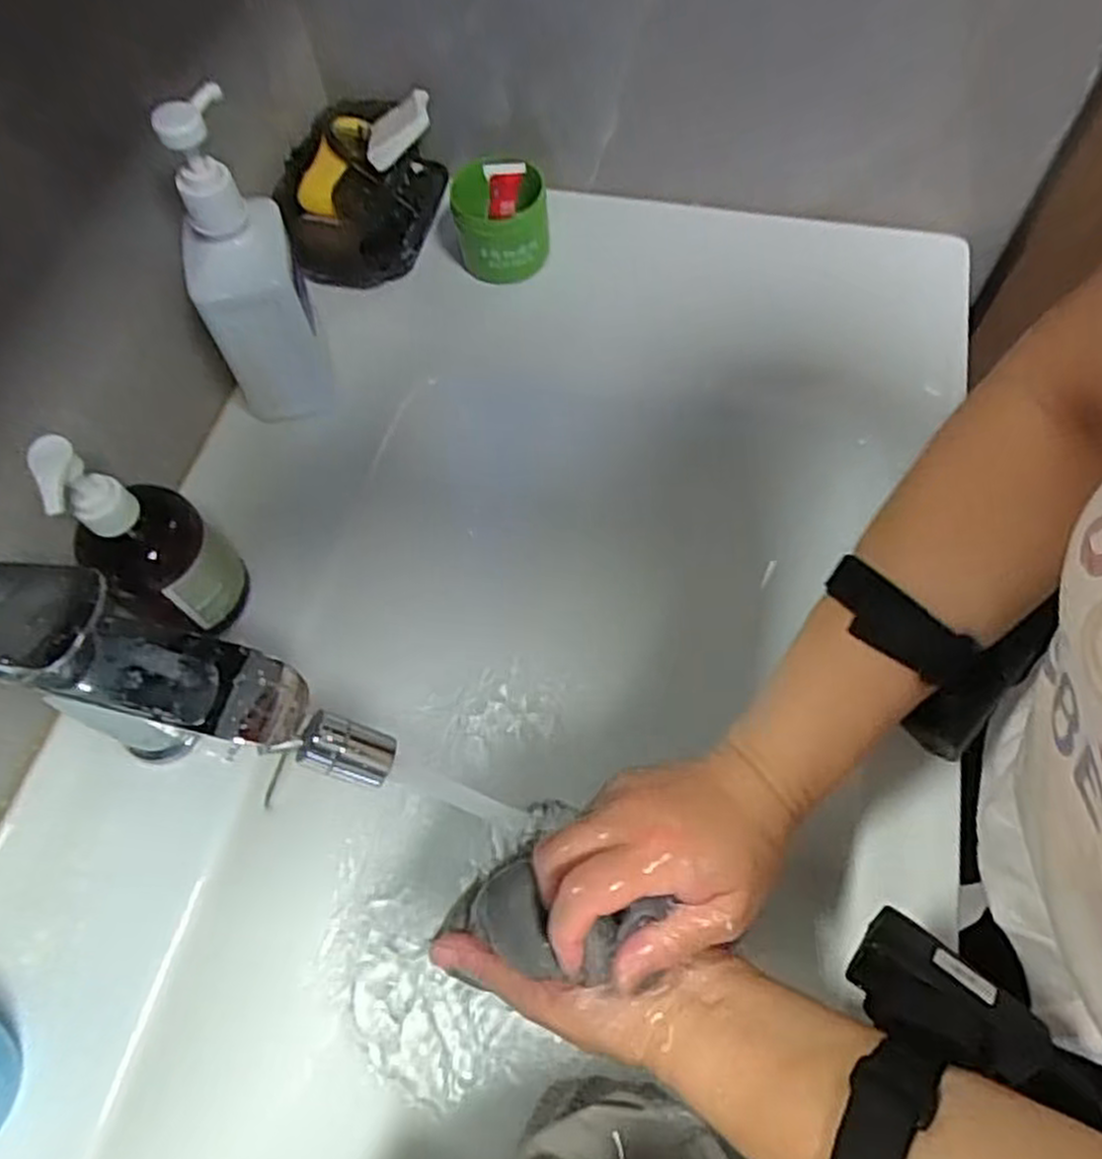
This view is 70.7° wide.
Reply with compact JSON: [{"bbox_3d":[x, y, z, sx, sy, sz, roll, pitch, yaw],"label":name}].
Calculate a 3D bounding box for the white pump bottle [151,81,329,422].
[{"bbox_3d":[-0.191,-0.192,0.485,0.064,0.190,0.067,-13,62,-4],"label":"white pump bottle"}]

